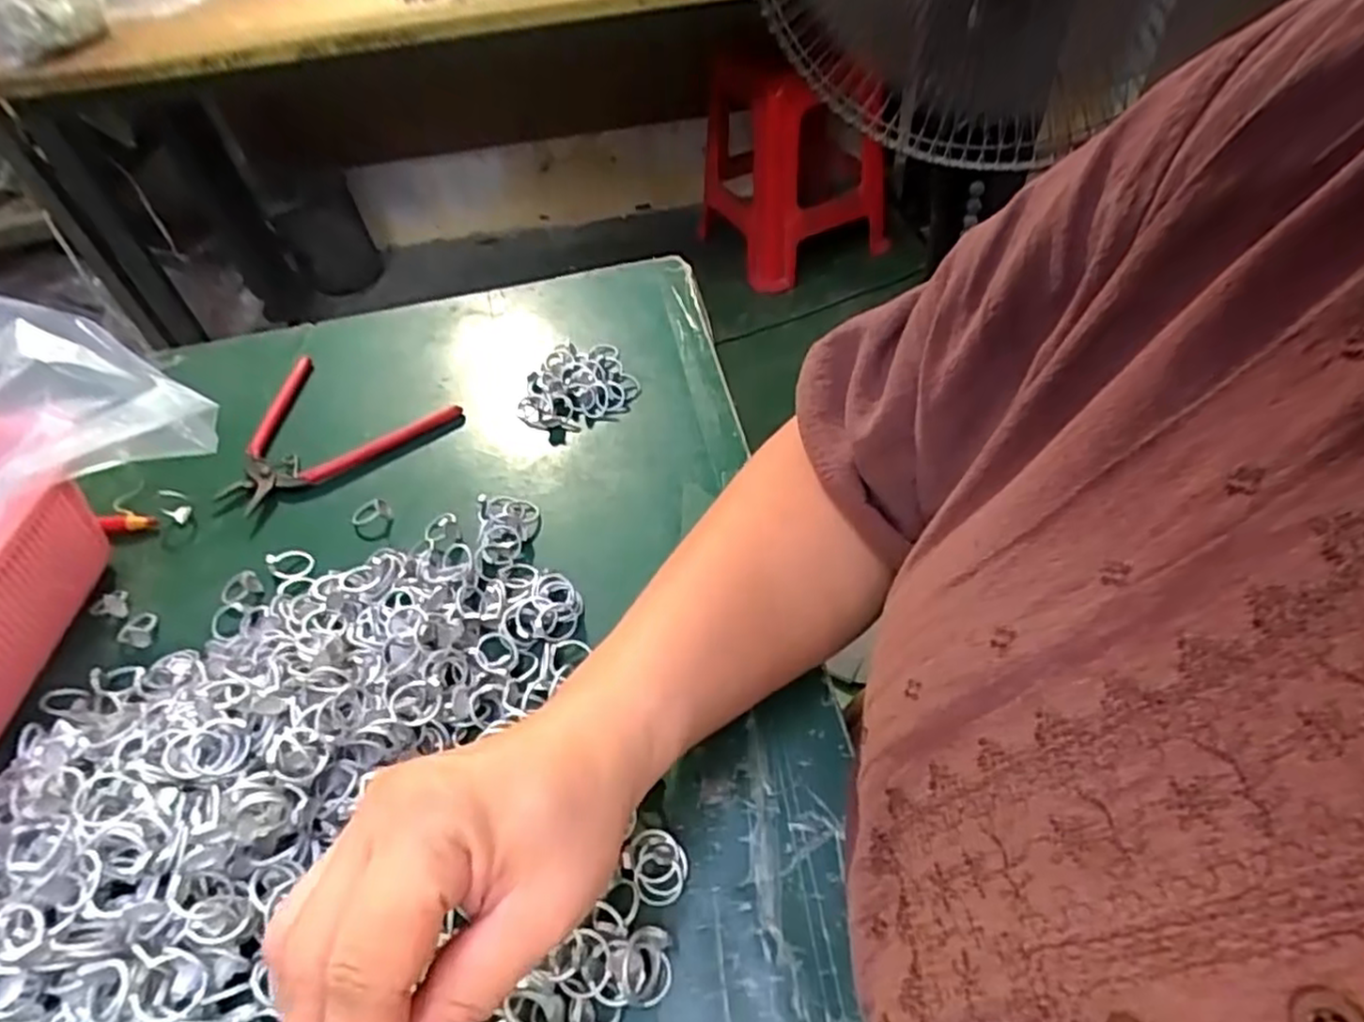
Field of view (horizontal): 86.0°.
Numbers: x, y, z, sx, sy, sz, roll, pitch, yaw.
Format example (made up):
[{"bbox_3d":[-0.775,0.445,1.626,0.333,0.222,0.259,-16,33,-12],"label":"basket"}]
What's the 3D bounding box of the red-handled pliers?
[{"bbox_3d":[-0.235,-0.063,0.482,0.143,0.013,0.119,-31,53,-19],"label":"red-handled pliers"}]

